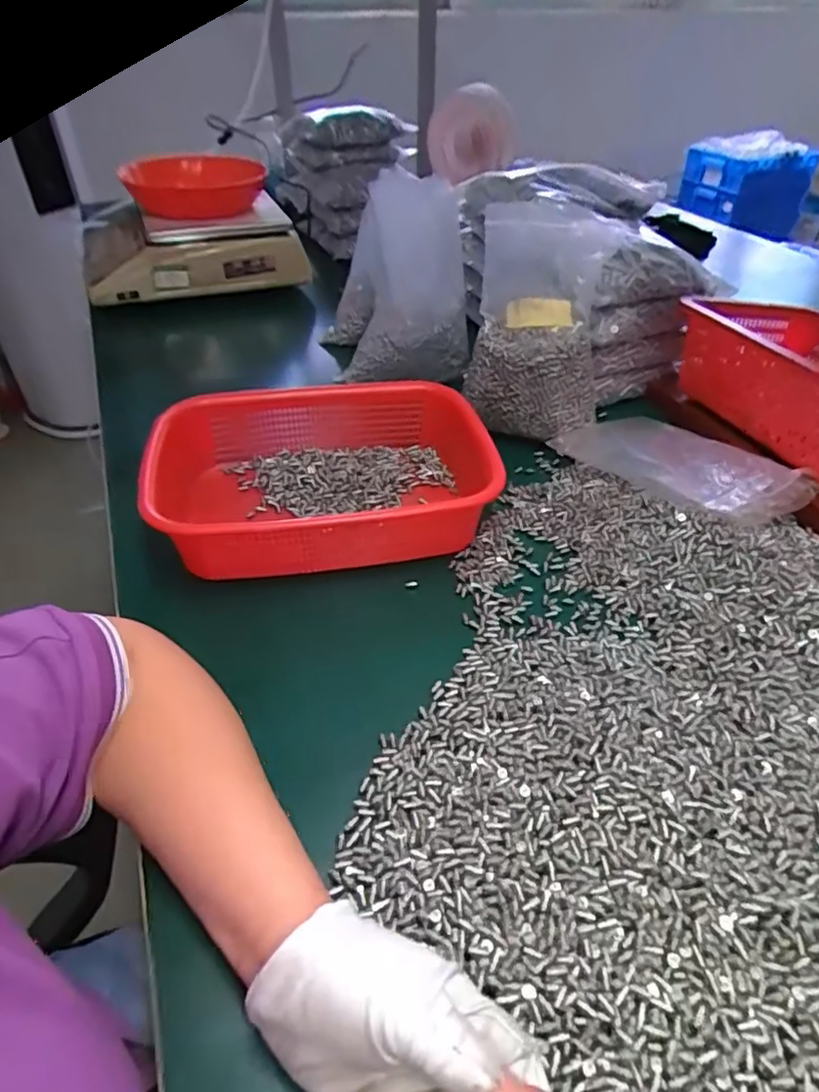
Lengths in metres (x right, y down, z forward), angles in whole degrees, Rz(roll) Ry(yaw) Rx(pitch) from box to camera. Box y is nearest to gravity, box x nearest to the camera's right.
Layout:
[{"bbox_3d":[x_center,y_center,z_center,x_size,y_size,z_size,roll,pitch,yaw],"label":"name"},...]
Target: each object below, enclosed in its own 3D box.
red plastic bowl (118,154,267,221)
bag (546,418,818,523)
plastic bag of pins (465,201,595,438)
[{"bbox_3d":[-0.307,-0.515,0.886,0.190,0.065,0.157,-18,44,-18],"label":"red plastic bowl"},{"bbox_3d":[0.252,-0.082,0.584,0.131,0.056,0.198,-24,47,-24],"label":"bag"},{"bbox_3d":[0.134,-0.234,0.648,0.128,0.205,0.158,8,43,9],"label":"plastic bag of pins"}]

